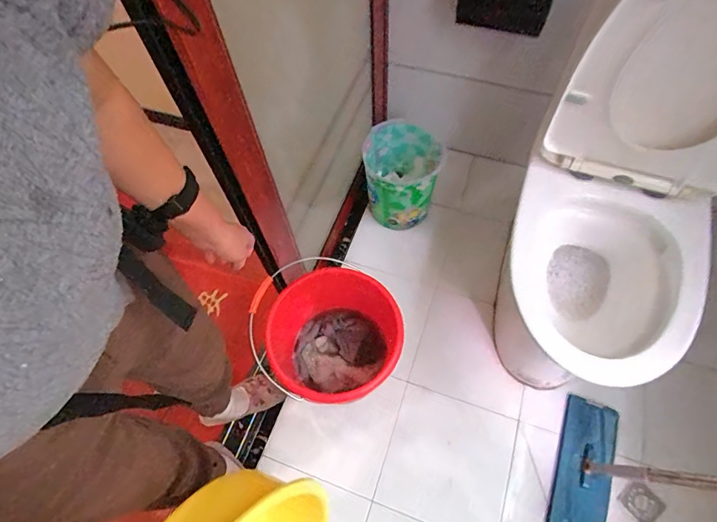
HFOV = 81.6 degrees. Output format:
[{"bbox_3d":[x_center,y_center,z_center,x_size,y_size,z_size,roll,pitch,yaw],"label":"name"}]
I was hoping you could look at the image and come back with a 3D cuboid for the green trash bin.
[{"bbox_3d":[0.134,-0.247,1.276,0.224,0.262,0.230,-7,62,-1],"label":"green trash bin"}]

